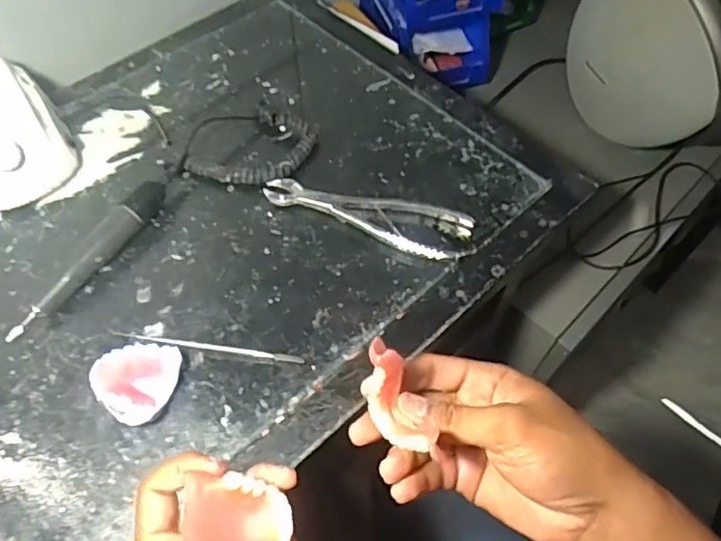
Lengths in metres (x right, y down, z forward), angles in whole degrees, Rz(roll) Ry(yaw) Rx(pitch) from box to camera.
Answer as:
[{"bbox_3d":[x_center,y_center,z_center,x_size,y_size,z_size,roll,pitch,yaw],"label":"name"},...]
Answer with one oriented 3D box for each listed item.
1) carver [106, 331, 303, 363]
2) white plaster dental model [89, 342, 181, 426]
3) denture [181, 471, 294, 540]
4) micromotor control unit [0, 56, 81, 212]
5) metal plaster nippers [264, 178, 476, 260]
[{"bbox_3d":[-0.125,0.061,0.449,0.158,0.009,0.008,7,58,3],"label":"carver"},{"bbox_3d":[-0.172,0.086,0.424,0.056,0.028,0.061,12,59,6],"label":"white plaster dental model"},{"bbox_3d":[-0.066,0.137,0.292,0.054,0.023,0.054,0,44,-30],"label":"denture"},{"bbox_3d":[-0.345,-0.132,0.527,0.117,0.079,0.137,-33,64,-19],"label":"micromotor control unit"},{"bbox_3d":[0.004,-0.053,0.522,0.197,0.014,0.058,15,59,8],"label":"metal plaster nippers"}]

